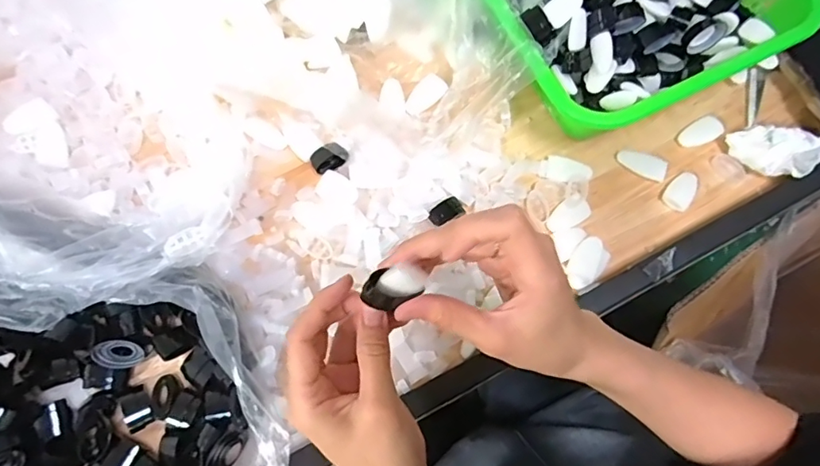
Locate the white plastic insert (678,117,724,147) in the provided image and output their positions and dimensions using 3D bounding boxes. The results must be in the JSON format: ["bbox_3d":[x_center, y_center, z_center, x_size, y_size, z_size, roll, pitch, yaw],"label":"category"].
[{"bbox_3d":[0.281,-0.096,0.497,0.042,0.013,0.026,-35,72,-14],"label":"white plastic insert"}]

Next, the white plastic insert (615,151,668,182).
[{"bbox_3d":[0.218,-0.065,0.483,0.045,0.009,0.023,24,70,9],"label":"white plastic insert"}]

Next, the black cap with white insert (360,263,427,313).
[{"bbox_3d":[-0.008,0.029,0.282,0.034,0.017,0.020,-25,70,-10],"label":"black cap with white insert"}]

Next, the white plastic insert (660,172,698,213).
[{"bbox_3d":[0.250,-0.039,0.471,0.024,0.005,0.042,38,72,14],"label":"white plastic insert"}]

